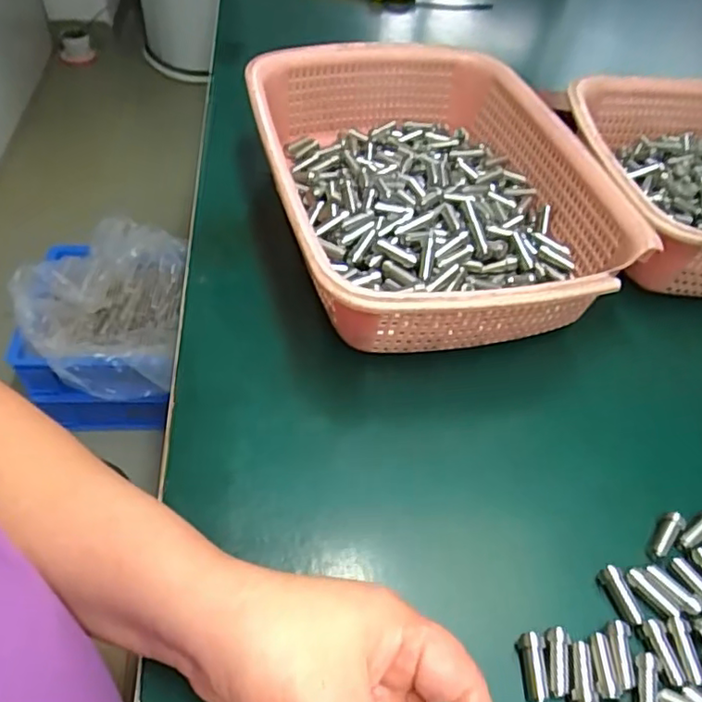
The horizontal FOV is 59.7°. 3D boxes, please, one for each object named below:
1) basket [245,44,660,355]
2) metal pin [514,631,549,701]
[{"bbox_3d":[0.055,-0.121,0.421,0.210,0.068,0.280,-10,51,-13],"label":"basket"},{"bbox_3d":[0.079,0.138,0.265,0.011,0.008,0.028,-3,67,0],"label":"metal pin"}]

